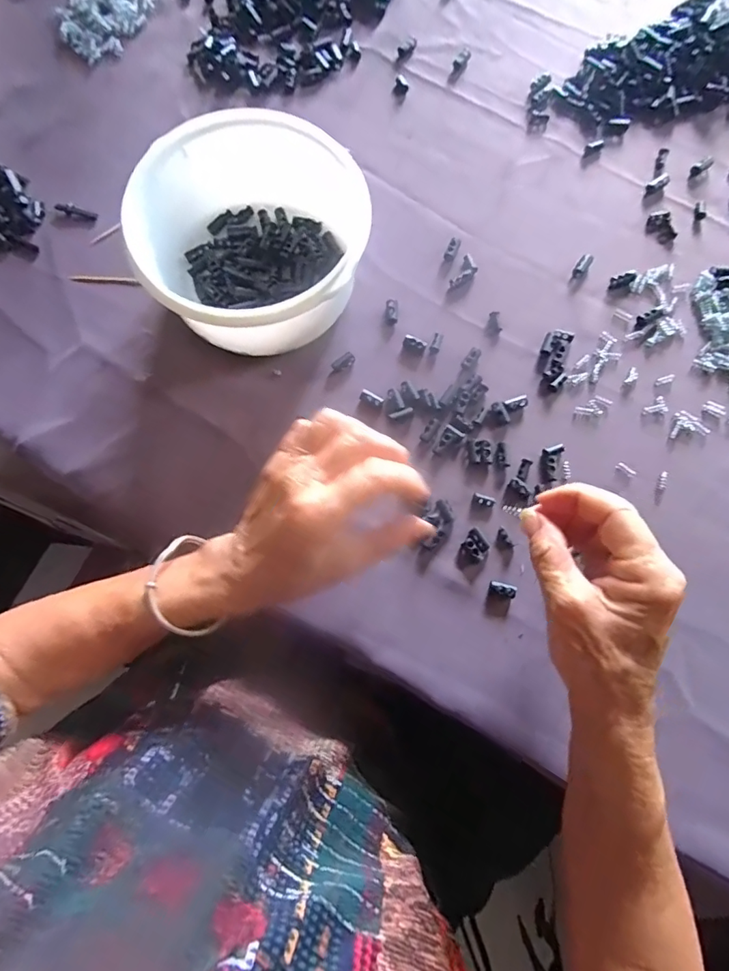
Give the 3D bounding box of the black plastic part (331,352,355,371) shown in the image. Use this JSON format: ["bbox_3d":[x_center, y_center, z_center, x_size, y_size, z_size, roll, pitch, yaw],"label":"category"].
[{"bbox_3d":[-0.017,-0.097,0.376,0.019,0.004,0.009,-33,81,-5],"label":"black plastic part"}]

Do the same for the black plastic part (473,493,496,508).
[{"bbox_3d":[0.089,0.011,0.353,0.016,0.004,0.008,19,80,4],"label":"black plastic part"}]

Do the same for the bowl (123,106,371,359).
[{"bbox_3d":[-0.080,-0.178,0.356,0.160,0.077,0.152,0,80,1],"label":"bowl"}]

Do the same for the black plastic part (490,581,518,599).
[{"bbox_3d":[0.099,0.074,0.339,0.019,0.008,0.009,18,80,4],"label":"black plastic part"}]

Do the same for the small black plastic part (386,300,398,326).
[{"bbox_3d":[0.022,-0.141,0.386,0.010,0.004,0.021,1,80,1],"label":"small black plastic part"}]

